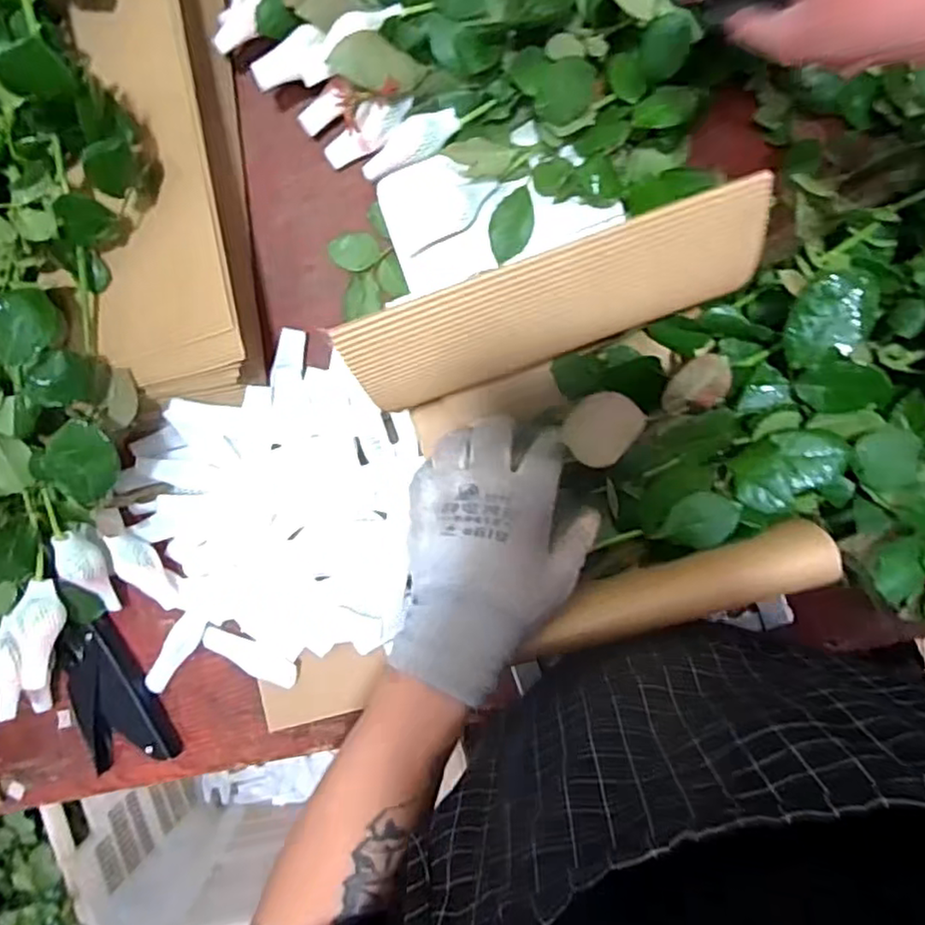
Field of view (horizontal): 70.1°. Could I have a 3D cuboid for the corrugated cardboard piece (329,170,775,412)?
[{"bbox_3d":[0.046,-0.076,0.330,0.204,0.068,0.010,-20,51,6],"label":"corrugated cardboard piece"}]

